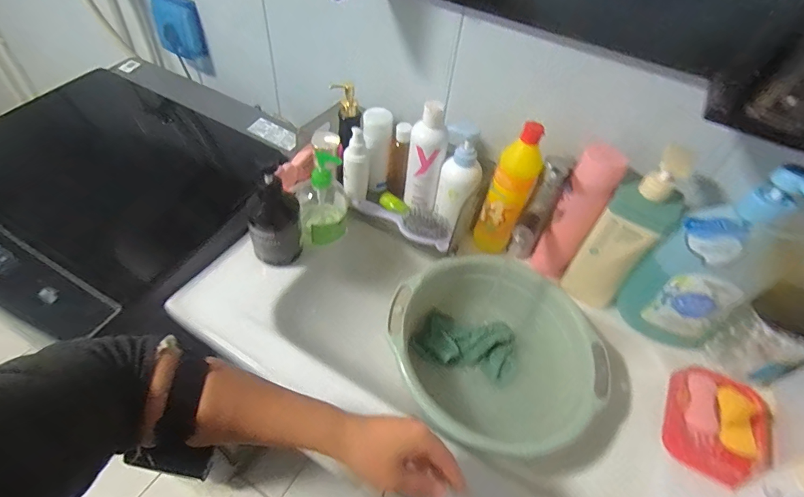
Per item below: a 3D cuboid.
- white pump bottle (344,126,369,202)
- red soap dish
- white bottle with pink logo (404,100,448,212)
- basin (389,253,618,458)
[{"bbox_3d":[-0.076,-0.137,0.684,0.039,0.122,0.035,2,49,-5],"label":"white pump bottle"},{"bbox_3d":[0.408,0.228,0.529,0.110,0.032,0.141,28,52,17],"label":"red soap dish"},{"bbox_3d":[0.040,-0.155,0.669,0.059,0.166,0.060,-4,50,-11],"label":"white bottle with pink logo"},{"bbox_3d":[0.141,0.153,0.624,0.289,0.107,0.292,3,49,-4],"label":"basin"}]

